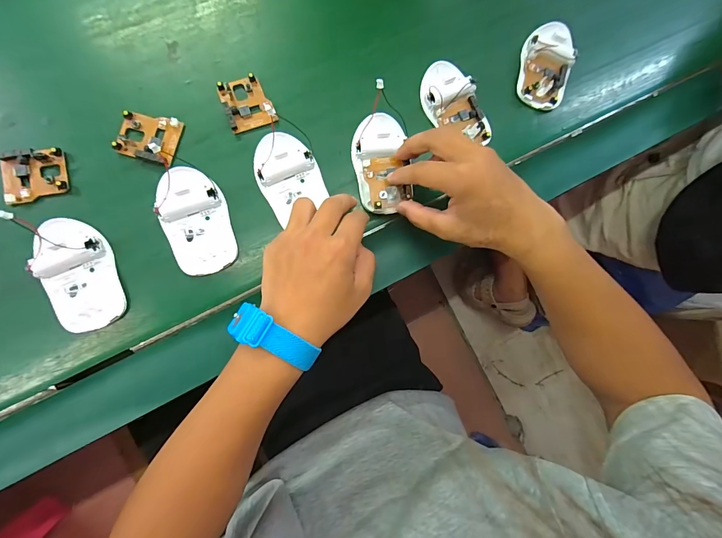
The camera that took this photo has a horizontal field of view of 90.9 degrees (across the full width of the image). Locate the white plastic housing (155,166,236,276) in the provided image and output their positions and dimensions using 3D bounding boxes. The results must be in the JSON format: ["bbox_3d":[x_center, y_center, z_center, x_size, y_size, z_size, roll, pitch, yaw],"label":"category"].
[{"bbox_3d":[-0.149,-0.043,0.322,0.055,0.018,0.095,-15,87,-9],"label":"white plastic housing"}]

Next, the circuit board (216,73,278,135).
[{"bbox_3d":[-0.111,-0.160,0.345,0.044,0.011,0.048,-24,89,-10],"label":"circuit board"}]

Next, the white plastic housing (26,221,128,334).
[{"bbox_3d":[-0.242,0.004,0.302,0.055,0.023,0.096,-18,87,-10],"label":"white plastic housing"}]

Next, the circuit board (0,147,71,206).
[{"bbox_3d":[-0.284,-0.082,0.311,0.050,0.011,0.041,-18,87,-10],"label":"circuit board"}]

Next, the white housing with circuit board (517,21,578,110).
[{"bbox_3d":[0.203,-0.223,0.389,0.051,0.030,0.095,12,83,-7],"label":"white housing with circuit board"}]

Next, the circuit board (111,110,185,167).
[{"bbox_3d":[-0.195,-0.122,0.328,0.050,0.007,0.044,14,83,-7],"label":"circuit board"}]

